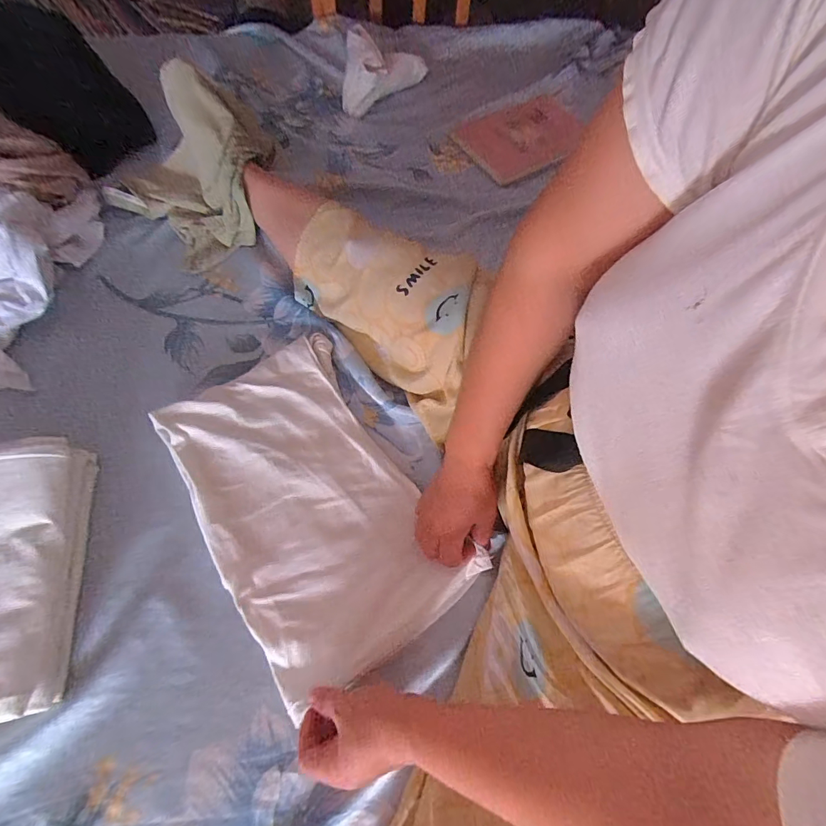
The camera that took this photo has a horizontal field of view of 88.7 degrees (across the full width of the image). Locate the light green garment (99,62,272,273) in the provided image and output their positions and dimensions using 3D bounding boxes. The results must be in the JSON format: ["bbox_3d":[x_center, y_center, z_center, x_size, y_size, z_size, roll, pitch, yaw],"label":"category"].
[{"bbox_3d":[-0.347,-0.394,0.657,0.264,0.158,0.258,-32,70,-16],"label":"light green garment"}]

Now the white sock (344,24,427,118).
[{"bbox_3d":[-0.057,-0.711,0.877,0.170,0.083,0.216,1,65,-2],"label":"white sock"}]

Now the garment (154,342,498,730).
[{"bbox_3d":[-0.123,0.095,0.500,0.230,0.023,0.377,-32,70,-16],"label":"garment"}]

